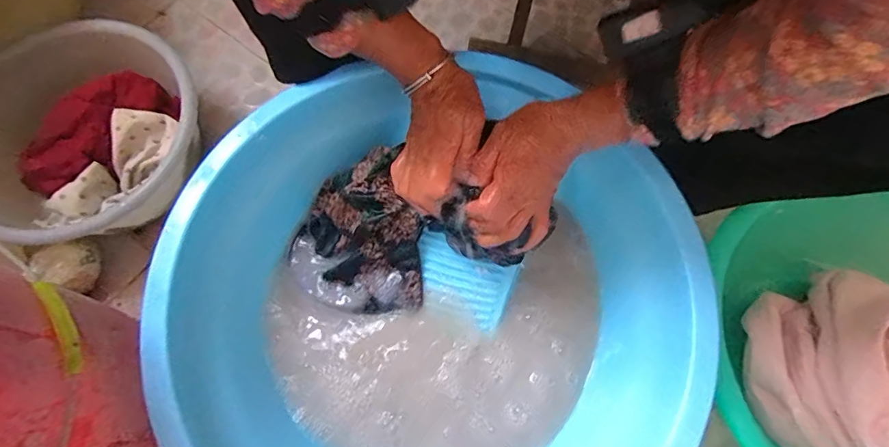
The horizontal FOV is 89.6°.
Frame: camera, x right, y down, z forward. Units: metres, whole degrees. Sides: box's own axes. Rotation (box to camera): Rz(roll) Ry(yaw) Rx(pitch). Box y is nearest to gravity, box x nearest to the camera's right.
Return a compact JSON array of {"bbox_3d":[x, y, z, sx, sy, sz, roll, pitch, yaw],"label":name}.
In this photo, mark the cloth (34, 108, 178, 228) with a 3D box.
[{"bbox_3d":[-0.402,-0.061,0.533,0.072,0.057,0.189,37,74,12],"label":"cloth"}]

